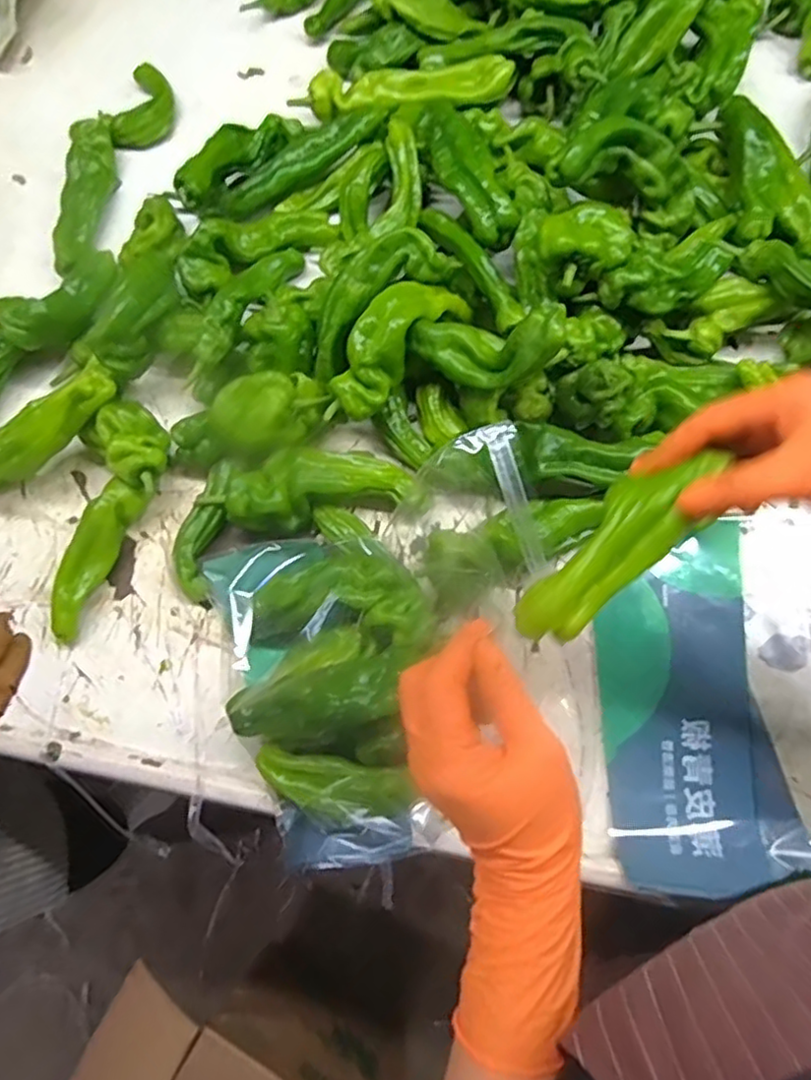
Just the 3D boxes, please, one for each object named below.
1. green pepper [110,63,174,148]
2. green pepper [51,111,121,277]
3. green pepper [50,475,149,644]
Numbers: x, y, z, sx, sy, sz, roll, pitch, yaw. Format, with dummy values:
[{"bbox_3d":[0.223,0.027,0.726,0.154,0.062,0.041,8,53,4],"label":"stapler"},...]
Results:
[{"bbox_3d":[-0.262,-0.441,0.663,0.047,0.028,0.106,2,75,3],"label":"green pepper"},{"bbox_3d":[-0.307,-0.329,0.629,0.038,0.035,0.165,2,75,3],"label":"green pepper"},{"bbox_3d":[-0.257,0.014,0.532,0.031,0.040,0.133,24,77,8],"label":"green pepper"}]

